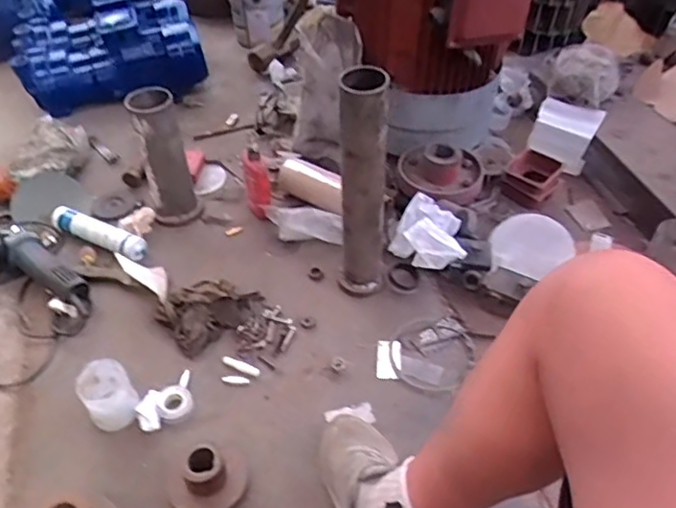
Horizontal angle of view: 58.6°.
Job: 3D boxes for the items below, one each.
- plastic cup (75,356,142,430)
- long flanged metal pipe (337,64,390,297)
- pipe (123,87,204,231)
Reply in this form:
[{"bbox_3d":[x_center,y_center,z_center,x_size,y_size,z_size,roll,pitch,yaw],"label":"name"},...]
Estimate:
[{"bbox_3d":[-0.384,0.244,1.020,0.082,0.093,0.100,-33,55,-28],"label":"plastic cup"},{"bbox_3d":[0.046,-0.104,1.094,0.087,0.463,0.073,4,46,4],"label":"long flanged metal pipe"},{"bbox_3d":[-0.378,-0.207,1.328,0.105,0.282,0.113,-12,47,-11],"label":"pipe"}]

